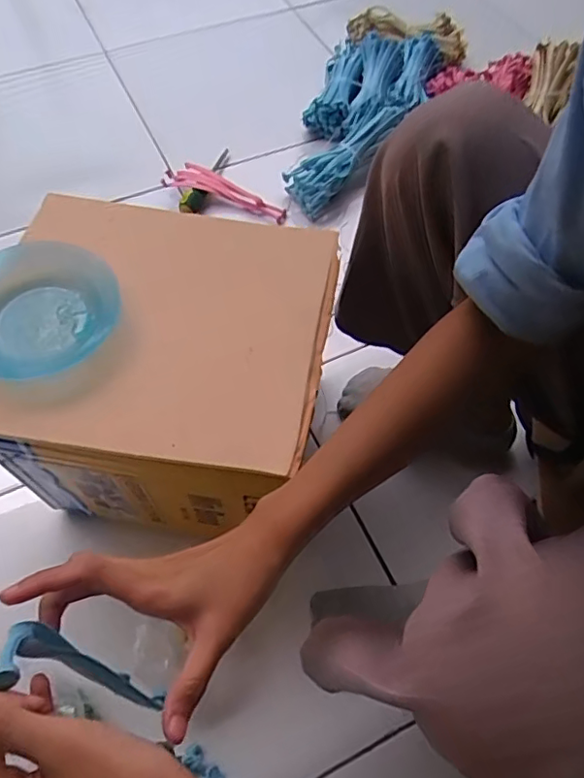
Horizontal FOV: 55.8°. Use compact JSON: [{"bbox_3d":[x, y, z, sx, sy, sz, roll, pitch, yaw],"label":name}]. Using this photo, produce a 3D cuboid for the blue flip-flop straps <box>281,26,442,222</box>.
[{"bbox_3d":[0.115,-0.460,0.916,0.191,0.083,0.437,21,63,9],"label":"blue flip-flop straps"}]

